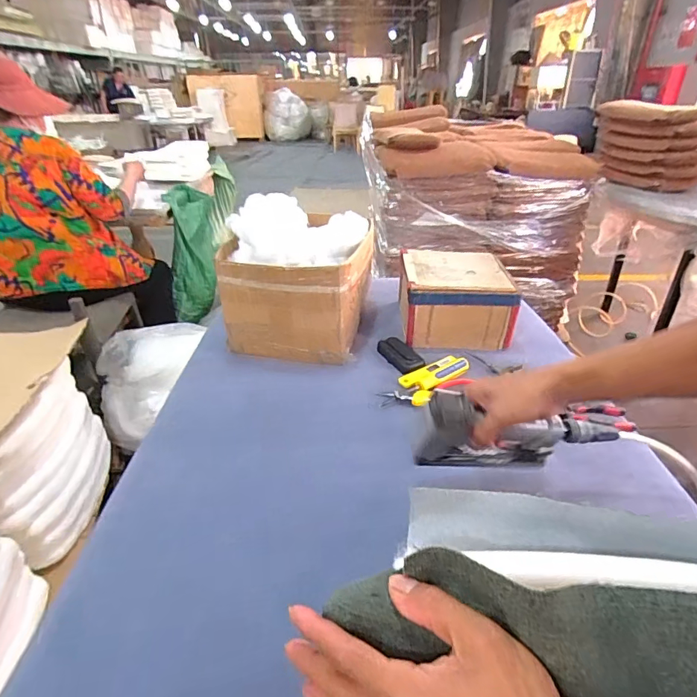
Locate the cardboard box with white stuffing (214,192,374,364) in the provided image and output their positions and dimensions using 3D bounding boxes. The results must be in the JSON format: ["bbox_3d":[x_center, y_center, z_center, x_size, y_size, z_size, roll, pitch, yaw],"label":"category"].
[{"bbox_3d":[-0.101,-0.141,0.893,0.271,0.239,0.256,6,31,7],"label":"cardboard box with white stuffing"}]

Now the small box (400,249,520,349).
[{"bbox_3d":[0.220,-0.100,0.945,0.214,0.141,0.209,1,31,-1],"label":"small box"}]

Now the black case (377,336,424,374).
[{"bbox_3d":[0.096,0.013,0.854,0.053,0.021,0.102,-17,35,-26],"label":"black case"}]

